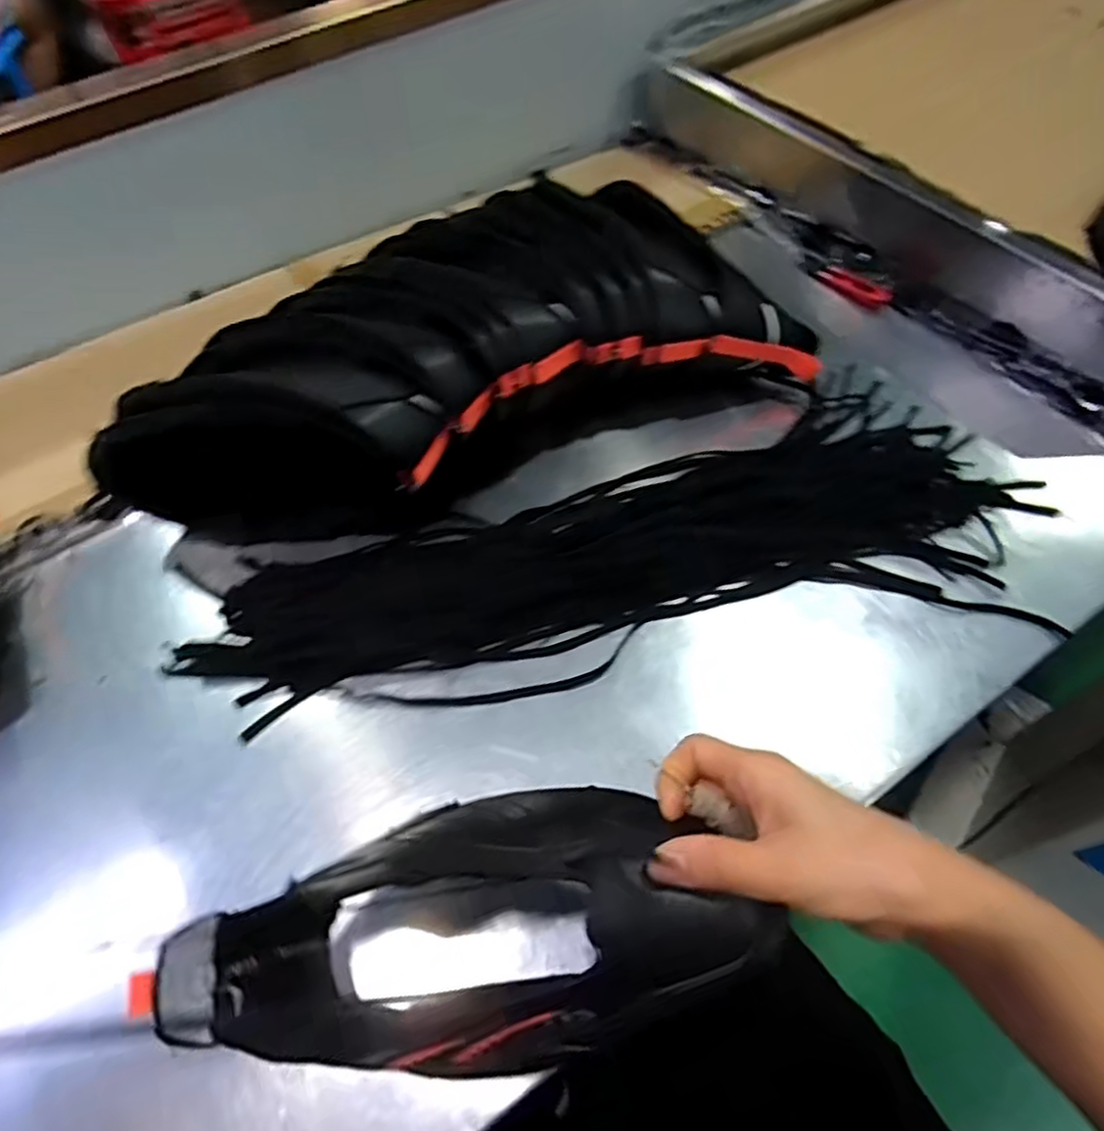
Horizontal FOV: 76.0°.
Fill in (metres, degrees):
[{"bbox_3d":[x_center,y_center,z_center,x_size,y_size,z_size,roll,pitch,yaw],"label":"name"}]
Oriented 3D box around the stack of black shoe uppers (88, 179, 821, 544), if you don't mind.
[{"bbox_3d":[-0.070,-0.163,0.535,0.517,0.115,0.209,-23,62,-13],"label":"stack of black shoe uppers"}]

